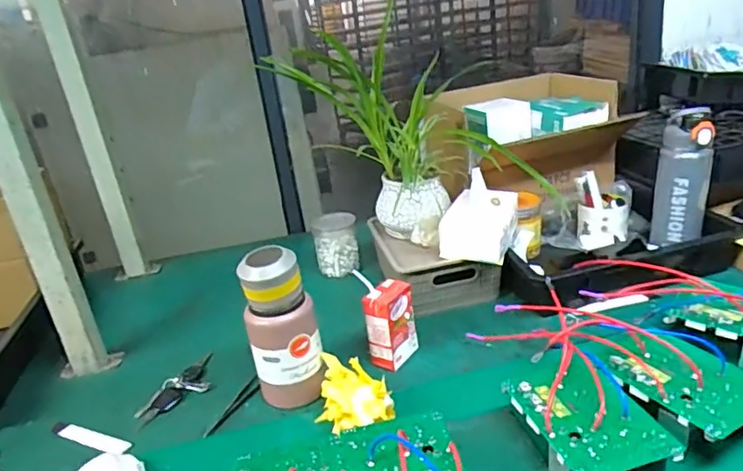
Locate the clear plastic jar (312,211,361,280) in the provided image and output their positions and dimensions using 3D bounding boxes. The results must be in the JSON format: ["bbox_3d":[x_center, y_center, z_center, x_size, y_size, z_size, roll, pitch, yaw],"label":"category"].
[{"bbox_3d":[-0.064,0.022,1.068,0.077,0.110,0.077,-7,23,3],"label":"clear plastic jar"}]

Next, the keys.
[{"bbox_3d":[-0.261,0.210,0.784,0.053,0.016,0.146,8,27,32],"label":"keys"}]

